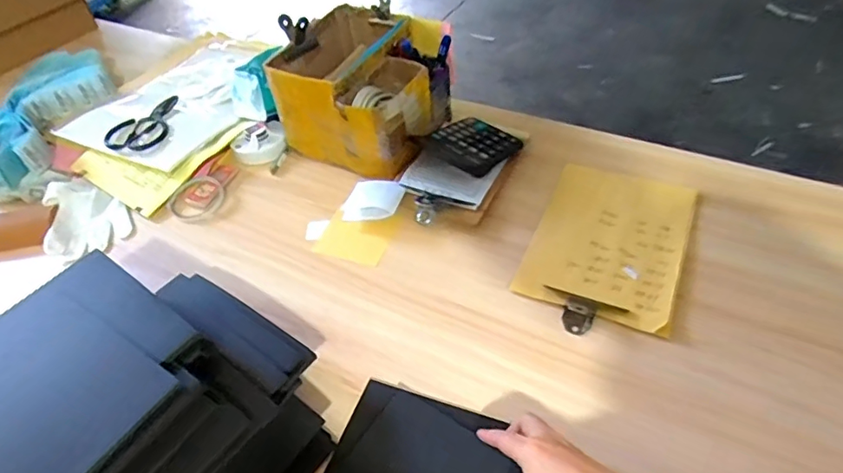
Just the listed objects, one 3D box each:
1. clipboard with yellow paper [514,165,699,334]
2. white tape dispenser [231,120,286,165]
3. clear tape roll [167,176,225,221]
[{"bbox_3d":[0.241,0.004,0.695,0.180,0.016,0.276,16,50,22],"label":"clipboard with yellow paper"},{"bbox_3d":[-0.271,-0.153,0.909,0.087,0.034,0.080,-4,45,4],"label":"white tape dispenser"},{"bbox_3d":[-0.347,-0.060,0.831,0.087,0.016,0.080,-4,45,4],"label":"clear tape roll"}]

